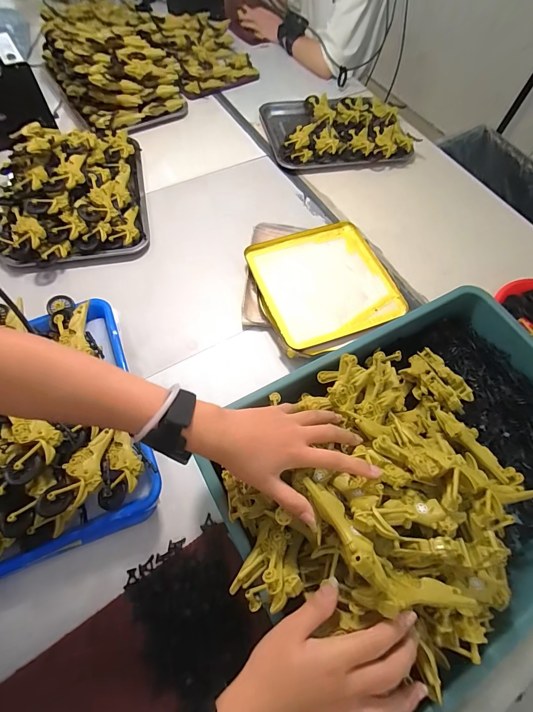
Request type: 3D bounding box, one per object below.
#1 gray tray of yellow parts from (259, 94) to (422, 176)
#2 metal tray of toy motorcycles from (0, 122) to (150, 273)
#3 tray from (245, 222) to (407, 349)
[{"bbox_3d":[0.171,-0.553,0.823,0.322,0.044,0.239,-9,65,-7],"label":"gray tray of yellow parts"},{"bbox_3d":[-0.391,-0.338,0.645,0.279,0.113,0.343,-10,65,-8],"label":"metal tray of toy motorcycles"},{"bbox_3d":[0.108,-0.138,0.627,0.241,0.021,0.230,-18,66,-11],"label":"tray"}]

